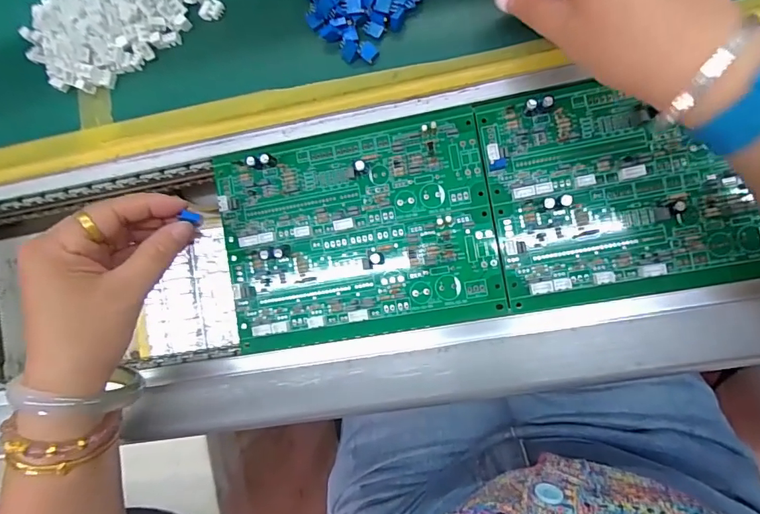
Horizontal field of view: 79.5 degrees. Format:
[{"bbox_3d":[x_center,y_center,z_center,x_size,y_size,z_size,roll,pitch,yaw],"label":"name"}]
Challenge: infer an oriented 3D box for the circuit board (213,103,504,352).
[{"bbox_3d":[-0.016,-0.016,0.301,0.175,0.014,0.134,-10,88,9],"label":"circuit board"}]

